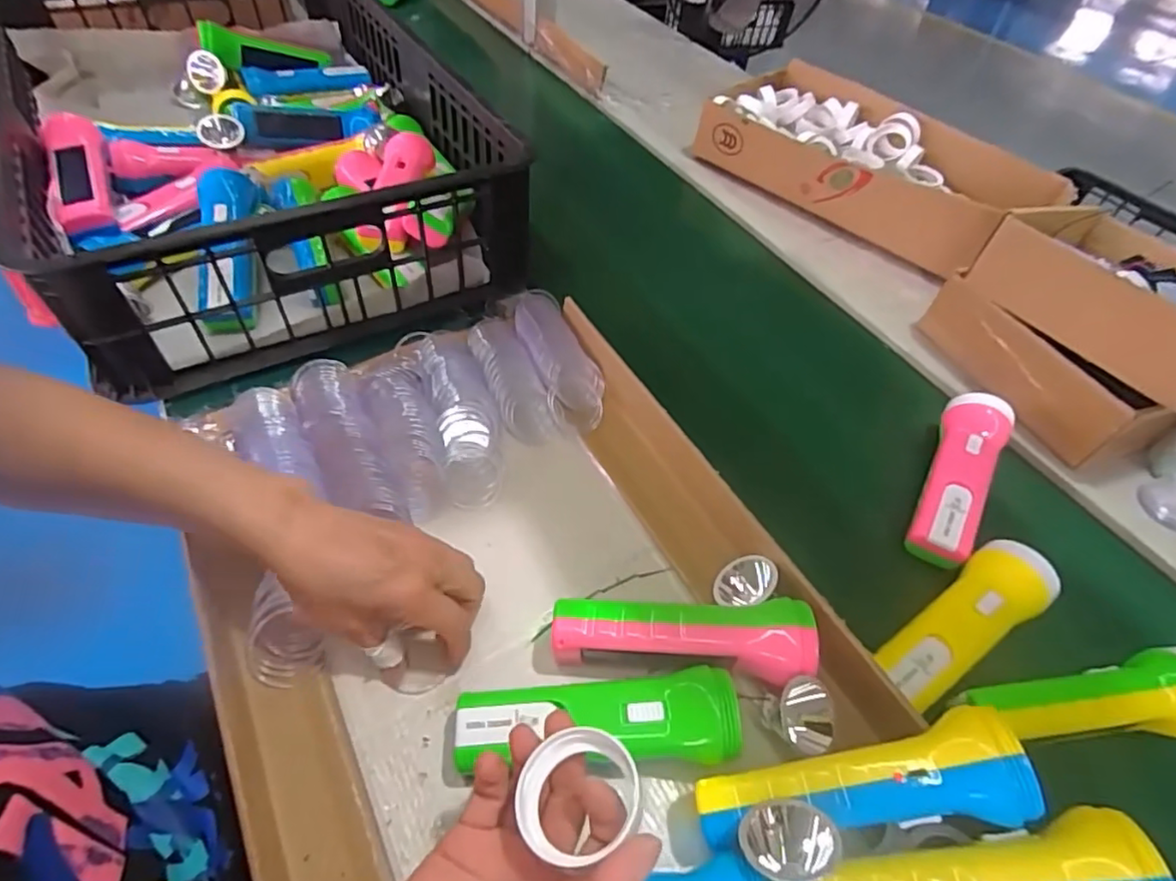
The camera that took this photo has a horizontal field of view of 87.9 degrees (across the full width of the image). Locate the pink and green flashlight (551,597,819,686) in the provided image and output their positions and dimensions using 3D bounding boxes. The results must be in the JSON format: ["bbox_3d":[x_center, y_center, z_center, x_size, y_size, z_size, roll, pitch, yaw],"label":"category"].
[{"bbox_3d":[0.057,0.125,0.382,0.156,0.057,0.042,6,51,-1],"label":"pink and green flashlight"}]

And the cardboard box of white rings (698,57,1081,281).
[{"bbox_3d":[0.347,-0.368,0.791,0.366,0.072,0.217,37,57,22],"label":"cardboard box of white rings"}]

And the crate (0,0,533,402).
[{"bbox_3d":[-0.348,-0.316,0.641,0.390,0.139,0.551,-24,57,-23],"label":"crate"}]

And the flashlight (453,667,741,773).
[{"bbox_3d":[0.005,0.164,0.353,0.157,0.043,0.045,1,51,-5],"label":"flashlight"}]

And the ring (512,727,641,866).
[{"bbox_3d":[-0.004,0.150,0.266,0.050,0.015,0.050,-5,53,6],"label":"ring"}]

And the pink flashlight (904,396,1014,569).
[{"bbox_3d":[0.303,0.029,0.500,0.047,0.049,0.162,28,54,16],"label":"pink flashlight"}]

